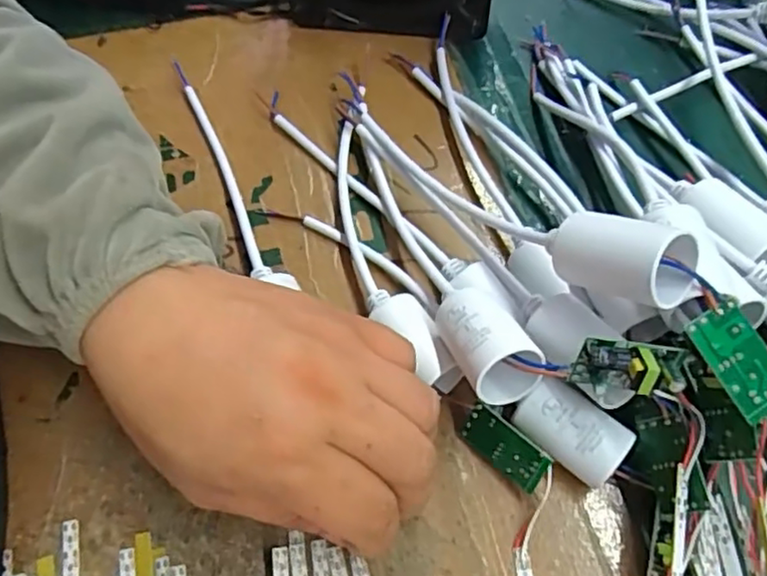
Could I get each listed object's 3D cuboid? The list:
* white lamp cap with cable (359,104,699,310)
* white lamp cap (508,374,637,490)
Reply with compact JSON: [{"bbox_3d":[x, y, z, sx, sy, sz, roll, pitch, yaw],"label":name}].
[{"bbox_3d":[0.045,-0.040,0.283,0.029,0.033,0.181,-35,40,-17],"label":"white lamp cap with cable"},{"bbox_3d":[0.075,0.060,0.267,0.044,0.027,0.025,29,66,16],"label":"white lamp cap"}]

